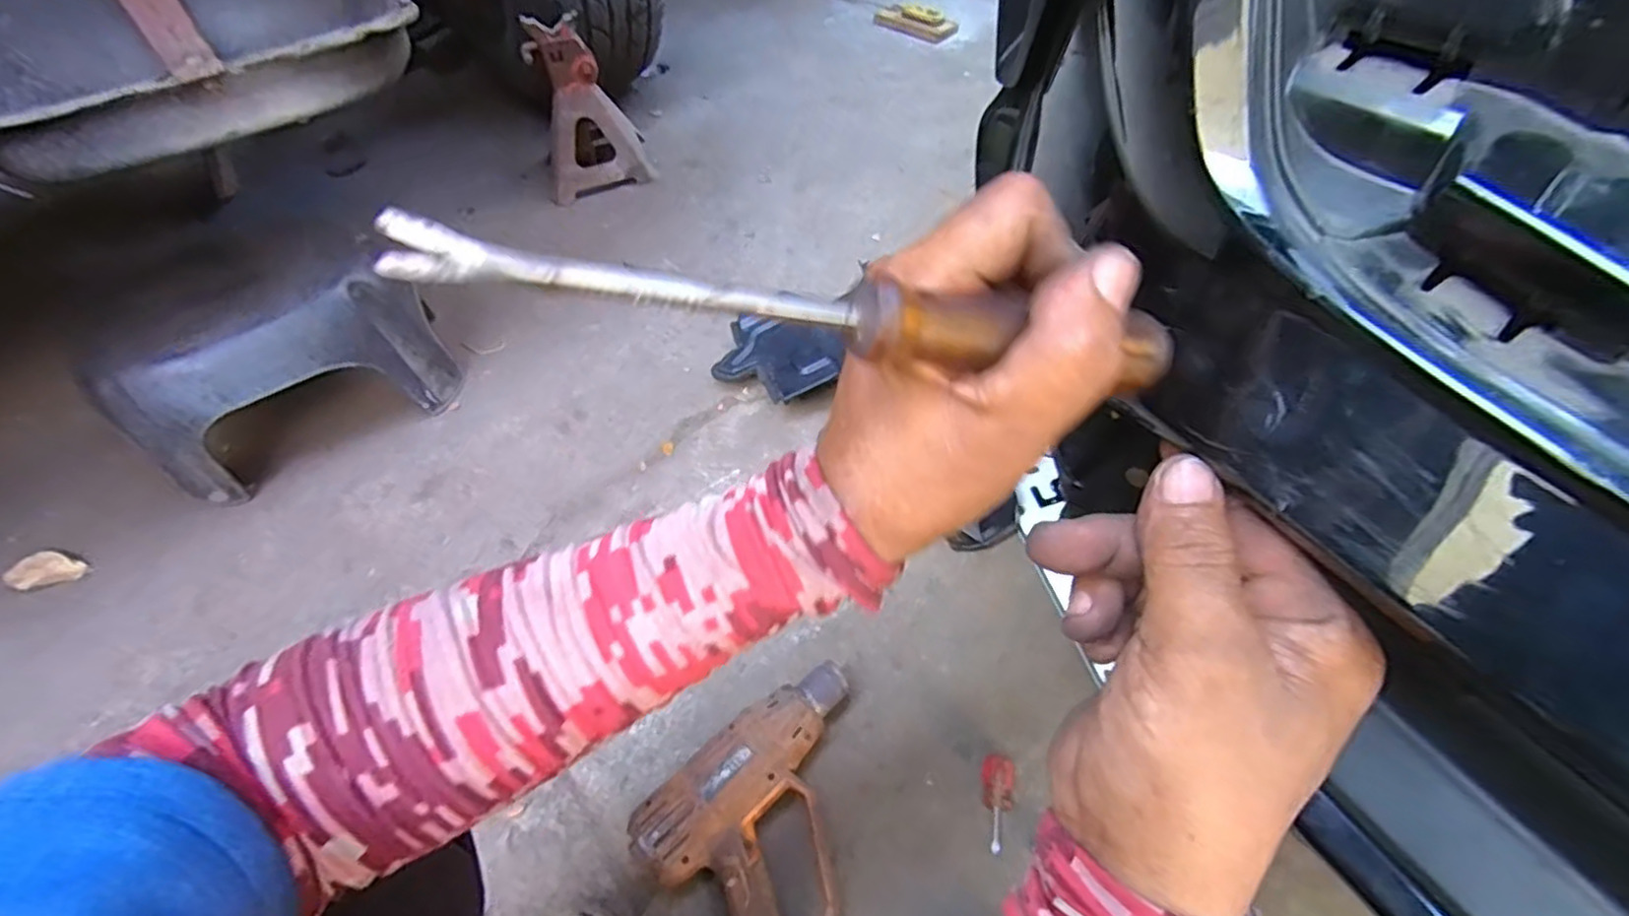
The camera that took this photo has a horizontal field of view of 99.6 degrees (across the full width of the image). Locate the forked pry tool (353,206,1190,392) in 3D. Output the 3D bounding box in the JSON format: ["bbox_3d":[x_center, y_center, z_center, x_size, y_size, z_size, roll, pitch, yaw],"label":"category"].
[{"bbox_3d":[0.012,-0.035,0.174,0.206,0.021,0.019,3,48,-25],"label":"forked pry tool"}]

